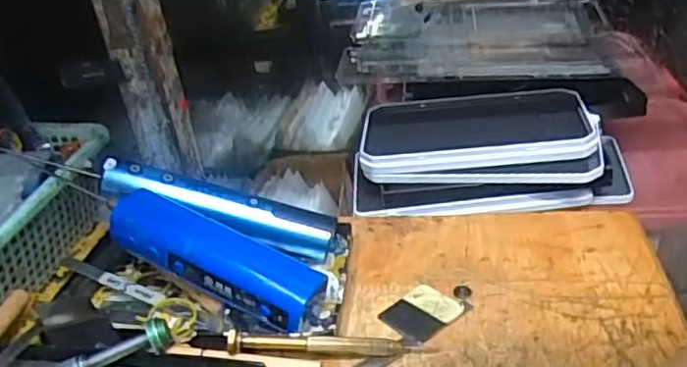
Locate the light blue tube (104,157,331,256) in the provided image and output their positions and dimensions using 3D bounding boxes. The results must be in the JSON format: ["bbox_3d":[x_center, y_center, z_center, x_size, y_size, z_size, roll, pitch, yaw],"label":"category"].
[{"bbox_3d":[-0.081,0.015,0.406,0.152,0.021,0.024,17,32,-2],"label":"light blue tube"}]

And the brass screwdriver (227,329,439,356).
[{"bbox_3d":[-0.007,0.087,0.332,0.109,0.015,0.008,-4,31,3],"label":"brass screwdriver"}]

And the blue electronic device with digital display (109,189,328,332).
[{"bbox_3d":[-0.075,0.042,0.356,0.126,0.029,0.031,24,36,11],"label":"blue electronic device with digital display"}]

